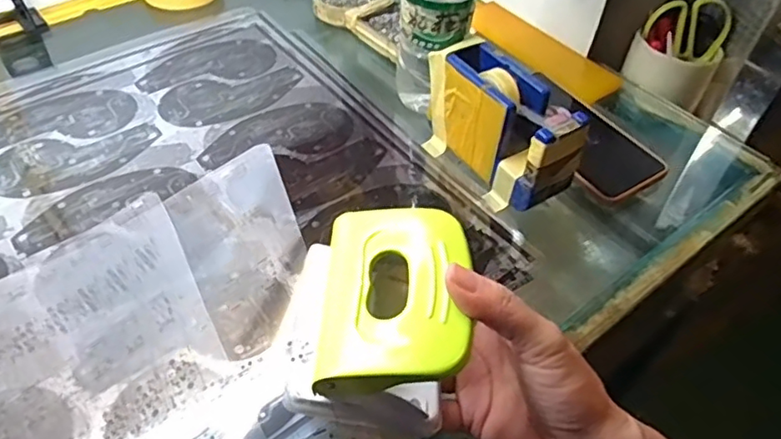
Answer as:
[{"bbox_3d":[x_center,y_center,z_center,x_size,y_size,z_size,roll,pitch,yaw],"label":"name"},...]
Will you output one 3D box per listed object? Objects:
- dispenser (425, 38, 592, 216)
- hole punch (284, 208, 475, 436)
[{"bbox_3d":[0.085,-0.074,0.466,0.059,0.082,0.135,-24,53,-21],"label":"dispenser"},{"bbox_3d":[-0.008,0.048,0.296,0.085,0.058,0.099,3,48,1],"label":"hole punch"}]

